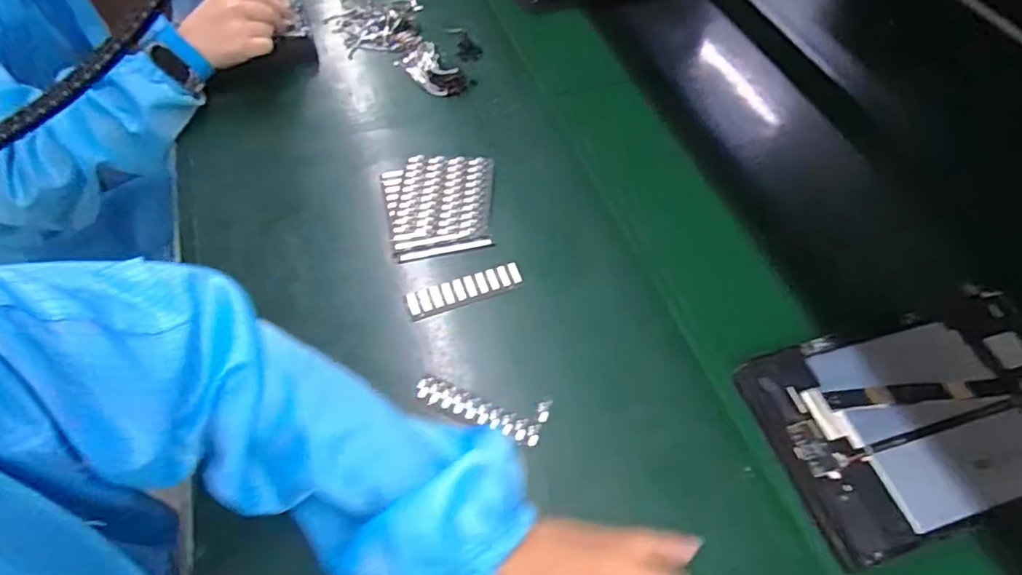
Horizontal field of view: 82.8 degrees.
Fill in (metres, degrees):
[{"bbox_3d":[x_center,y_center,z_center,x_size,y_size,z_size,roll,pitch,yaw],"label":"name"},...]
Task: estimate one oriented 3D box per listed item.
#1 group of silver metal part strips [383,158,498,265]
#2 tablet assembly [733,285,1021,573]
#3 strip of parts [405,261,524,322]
[{"bbox_3d":[-0.065,-0.081,0.552,0.105,0.005,0.122,-9,56,-9],"label":"group of silver metal part strips"},{"bbox_3d":[0.308,0.092,0.428,0.244,0.017,0.147,-14,57,-12],"label":"tablet assembly"},{"bbox_3d":[-0.039,0.003,0.497,0.100,0.005,0.028,-15,57,-13],"label":"strip of parts"}]

